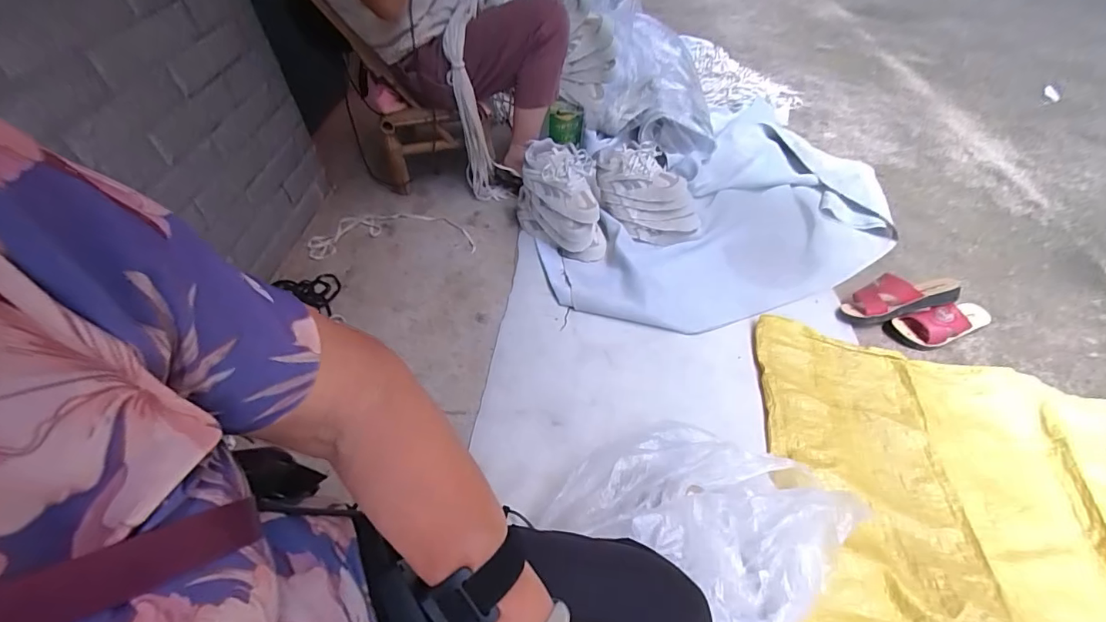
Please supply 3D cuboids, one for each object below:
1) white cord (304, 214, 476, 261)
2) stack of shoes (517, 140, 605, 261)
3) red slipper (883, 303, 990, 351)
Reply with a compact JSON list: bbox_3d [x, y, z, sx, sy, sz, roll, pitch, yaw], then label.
[{"bbox_3d":[-0.422,-0.205,1.242,0.411,0.021,0.164,-8,49,-5],"label":"white cord"},{"bbox_3d":[0.035,-0.270,1.169,0.253,0.220,0.125,36,55,24],"label":"stack of shoes"},{"bbox_3d":[0.873,0.024,1.045,0.243,0.063,0.078,-9,50,-13],"label":"red slipper"}]

